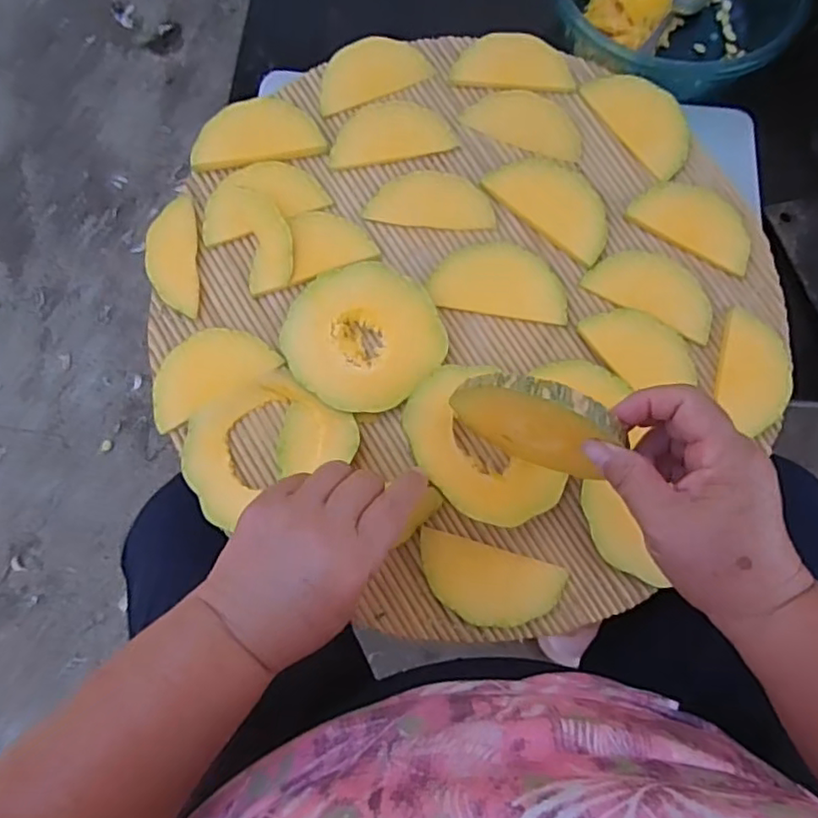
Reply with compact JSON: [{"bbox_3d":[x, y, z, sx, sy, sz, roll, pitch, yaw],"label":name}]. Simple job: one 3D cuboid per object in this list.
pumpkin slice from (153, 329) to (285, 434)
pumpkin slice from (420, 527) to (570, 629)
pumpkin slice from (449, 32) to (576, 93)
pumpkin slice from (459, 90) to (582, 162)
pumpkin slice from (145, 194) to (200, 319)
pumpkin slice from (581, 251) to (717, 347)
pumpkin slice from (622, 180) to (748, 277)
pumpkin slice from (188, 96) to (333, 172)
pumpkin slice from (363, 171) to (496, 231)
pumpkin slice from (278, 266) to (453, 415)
[{"bbox_3d":[-0.140,-0.028,0.436,0.089,0.007,0.049,-32,73,-10],"label":"pumpkin slice"},{"bbox_3d":[0.052,0.116,0.416,0.096,0.010,0.049,15,71,6],"label":"pumpkin slice"},{"bbox_3d":[0.082,-0.271,0.491,0.095,0.013,0.045,4,70,2],"label":"pumpkin slice"},{"bbox_3d":[0.089,-0.221,0.485,0.090,0.013,0.045,14,71,5],"label":"pumpkin slice"},{"bbox_3d":[-0.168,-0.109,0.447,0.035,0.005,0.086,-3,80,-12],"label":"pumpkin slice"},{"bbox_3d":[0.181,-0.090,0.466,0.095,0.013,0.050,23,72,8],"label":"pumpkin slice"},{"bbox_3d":[0.215,-0.142,0.473,0.092,0.012,0.052,27,73,10],"label":"pumpkin slice"},{"bbox_3d":[-0.115,-0.208,0.473,0.095,0.010,0.051,-11,71,-4],"label":"pumpkin slice"},{"bbox_3d":[0.017,-0.155,0.470,0.092,0.009,0.043,3,70,2],"label":"pumpkin slice"},{"bbox_3d":[-0.033,-0.051,0.445,0.105,0.015,0.103,0,70,0],"label":"pumpkin slice"}]

